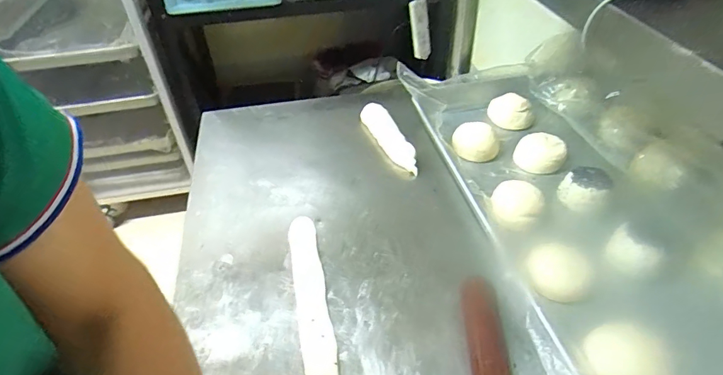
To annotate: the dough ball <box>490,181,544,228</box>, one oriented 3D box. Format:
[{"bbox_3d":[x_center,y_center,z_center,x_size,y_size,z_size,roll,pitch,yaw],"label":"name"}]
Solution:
[{"bbox_3d":[0.214,0.027,0.613,0.064,0.037,0.069,-2,42,1],"label":"dough ball"}]

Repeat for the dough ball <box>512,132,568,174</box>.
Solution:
[{"bbox_3d":[0.277,-0.051,0.688,0.076,0.045,0.063,17,46,21],"label":"dough ball"}]

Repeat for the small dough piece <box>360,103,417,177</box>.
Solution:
[{"bbox_3d":[0.047,-0.085,0.761,0.044,0.029,0.197,-15,44,-13],"label":"small dough piece"}]

